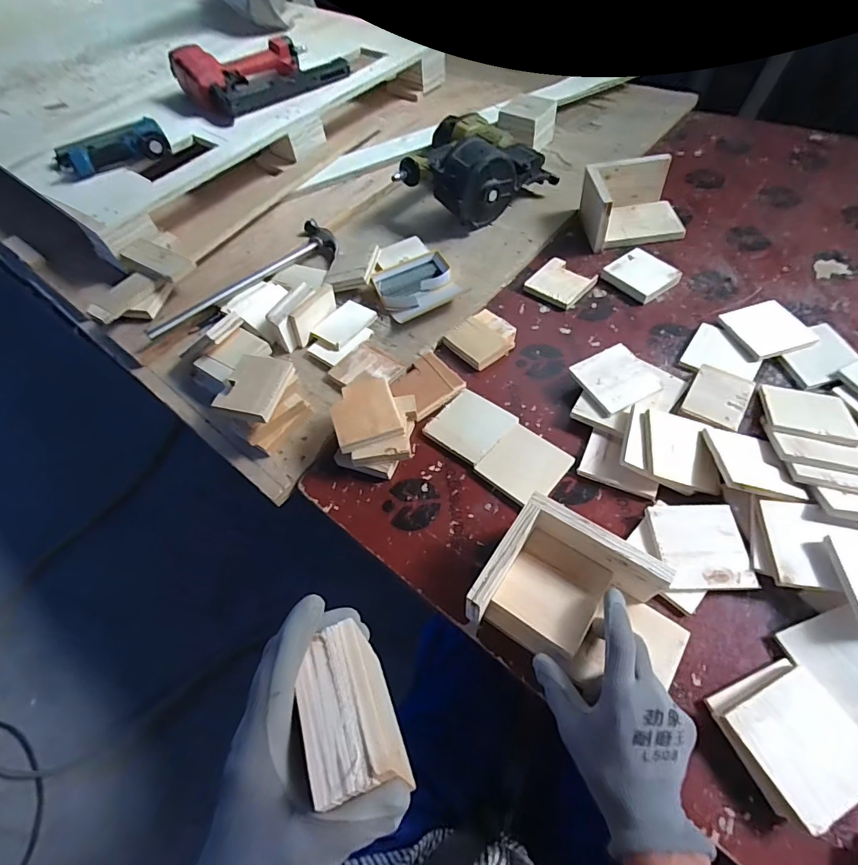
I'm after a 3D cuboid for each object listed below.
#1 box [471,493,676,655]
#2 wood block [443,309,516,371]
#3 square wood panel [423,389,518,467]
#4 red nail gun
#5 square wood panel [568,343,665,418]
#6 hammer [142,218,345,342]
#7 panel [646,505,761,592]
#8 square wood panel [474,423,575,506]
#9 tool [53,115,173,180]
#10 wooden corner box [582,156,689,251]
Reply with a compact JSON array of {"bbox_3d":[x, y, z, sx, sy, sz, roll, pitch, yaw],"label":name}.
[{"bbox_3d":[0.126,0.155,0.439,0.138,0.087,0.127,32,66,19],"label":"box"},{"bbox_3d":[0.082,-0.144,0.697,0.094,0.019,0.086,-35,62,-17],"label":"wood block"},{"bbox_3d":[0.055,-0.008,0.615,0.091,0.009,0.092,36,67,23],"label":"square wood panel"},{"bbox_3d":[-0.356,-0.777,0.979,0.331,0.075,0.206,-29,60,-13],"label":"red nail gun"},{"bbox_3d":[0.247,-0.071,0.606,0.090,0.009,0.089,-25,60,-7],"label":"square wood panel"},{"bbox_3d":[-0.297,-0.251,0.778,0.094,0.027,0.354,36,67,23],"label":"hammer"},{"bbox_3d":[0.294,0.122,0.493,0.092,0.013,0.092,-2,58,3],"label":"panel"},{"bbox_3d":[0.121,0.041,0.579,0.091,0.008,0.091,37,67,23],"label":"square wood panel"},{"bbox_3d":[-0.615,-0.542,0.869,0.228,0.048,0.096,-18,58,-7],"label":"tool"},{"bbox_3d":[0.358,-0.402,0.788,0.162,0.086,0.119,-5,58,1],"label":"wooden corner box"}]

